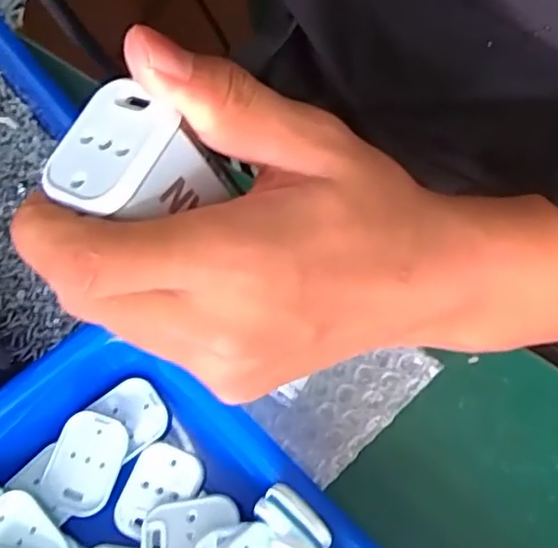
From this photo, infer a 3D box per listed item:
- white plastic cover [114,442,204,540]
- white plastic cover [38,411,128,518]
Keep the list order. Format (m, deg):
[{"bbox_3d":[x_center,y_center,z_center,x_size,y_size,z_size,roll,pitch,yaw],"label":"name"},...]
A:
[{"bbox_3d":[-0.051,0.092,0.278,0.028,0.005,0.038,24,74,11],"label":"white plastic cover"},{"bbox_3d":[-0.083,0.081,0.283,0.030,0.005,0.041,11,72,7],"label":"white plastic cover"}]

